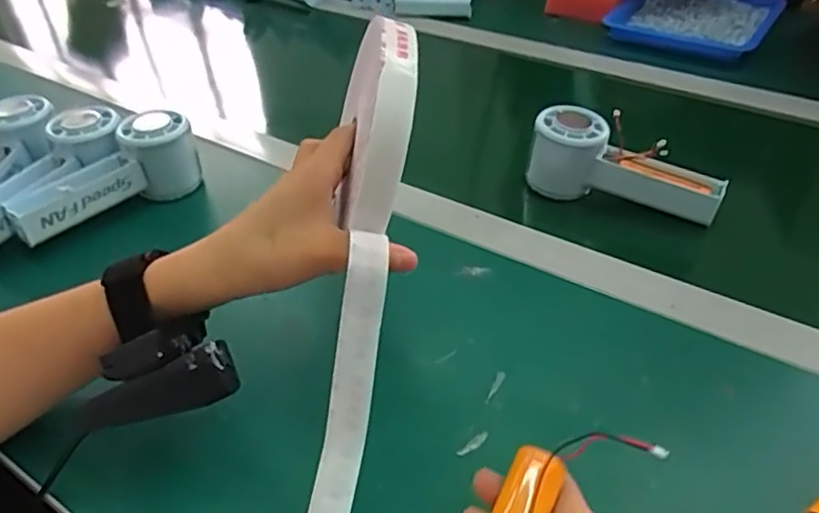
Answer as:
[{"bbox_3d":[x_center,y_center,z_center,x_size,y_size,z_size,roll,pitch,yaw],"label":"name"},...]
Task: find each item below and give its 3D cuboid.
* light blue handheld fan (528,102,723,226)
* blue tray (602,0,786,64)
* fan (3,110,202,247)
[{"bbox_3d":[0.173,-0.073,0.514,0.149,0.060,0.048,15,43,18],"label":"light blue handheld fan"},{"bbox_3d":[0.352,-0.300,0.809,0.180,0.025,0.198,22,45,24],"label":"blue tray"},{"bbox_3d":[-0.244,-0.068,0.508,0.146,0.067,0.049,-32,49,-31],"label":"fan"}]

